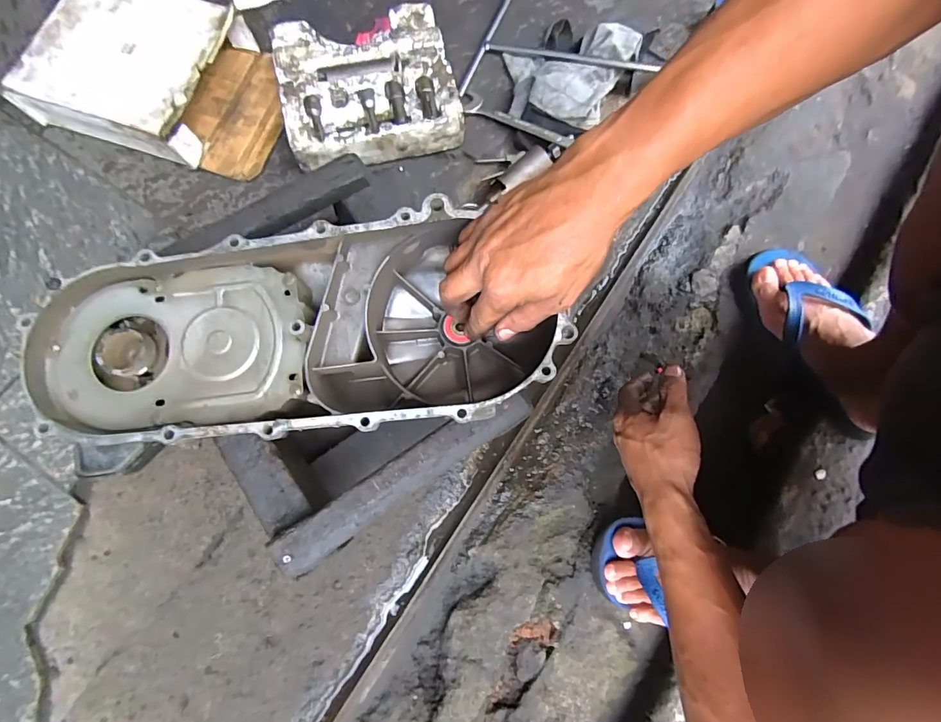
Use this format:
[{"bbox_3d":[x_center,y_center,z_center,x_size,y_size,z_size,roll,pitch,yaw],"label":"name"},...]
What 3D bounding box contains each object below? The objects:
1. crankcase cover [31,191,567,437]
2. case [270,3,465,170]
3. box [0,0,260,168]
[{"bbox_3d":[-0.132,-0.024,0.352,0.389,0.088,0.165,-4,77,-8],"label":"crankcase cover"},{"bbox_3d":[-0.133,-0.356,0.572,0.215,0.055,0.193,-14,77,-4],"label":"case"},{"bbox_3d":[-0.429,-0.376,0.564,0.228,0.065,0.204,16,77,3],"label":"box"}]

